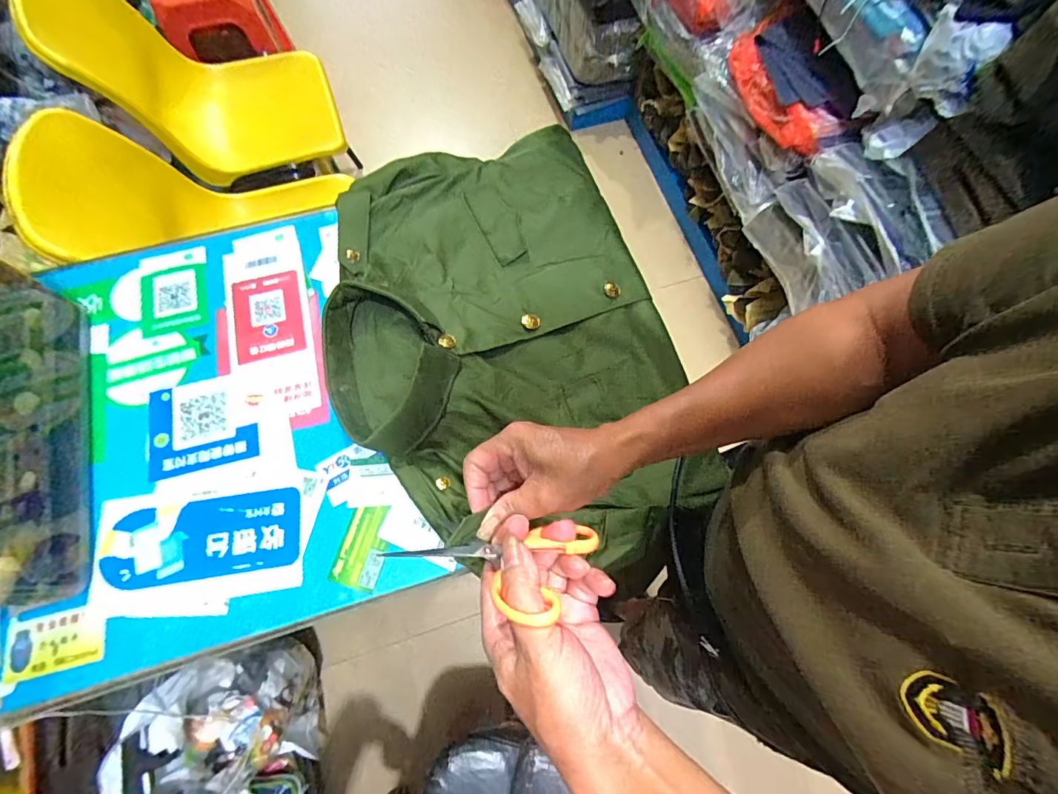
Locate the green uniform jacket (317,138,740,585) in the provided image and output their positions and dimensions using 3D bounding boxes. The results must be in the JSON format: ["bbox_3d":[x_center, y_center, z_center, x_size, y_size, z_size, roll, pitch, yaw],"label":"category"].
[{"bbox_3d":[-0.033,-0.081,0.525,0.377,0.059,0.538,-15,72,-4],"label":"green uniform jacket"}]

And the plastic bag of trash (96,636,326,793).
[{"bbox_3d":[-0.551,0.635,0.908,0.208,0.427,0.198,13,71,3],"label":"plastic bag of trash"}]

